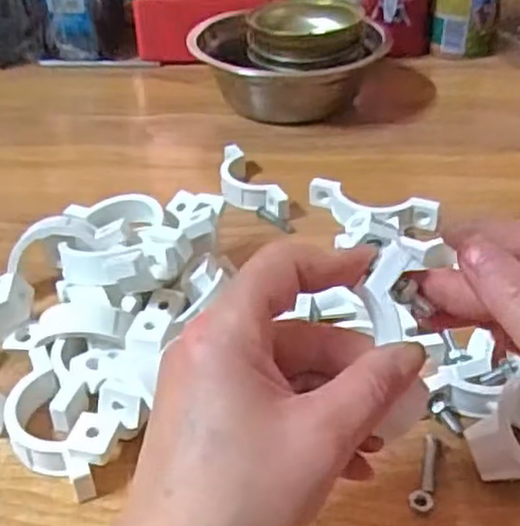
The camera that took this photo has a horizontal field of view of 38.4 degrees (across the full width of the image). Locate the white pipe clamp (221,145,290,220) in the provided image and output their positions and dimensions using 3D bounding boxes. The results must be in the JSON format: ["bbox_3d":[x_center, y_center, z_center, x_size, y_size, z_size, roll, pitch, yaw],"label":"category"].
[{"bbox_3d":[-0.012,-0.054,0.526,0.033,0.018,0.084,-17,38,-20],"label":"white pipe clamp"}]

